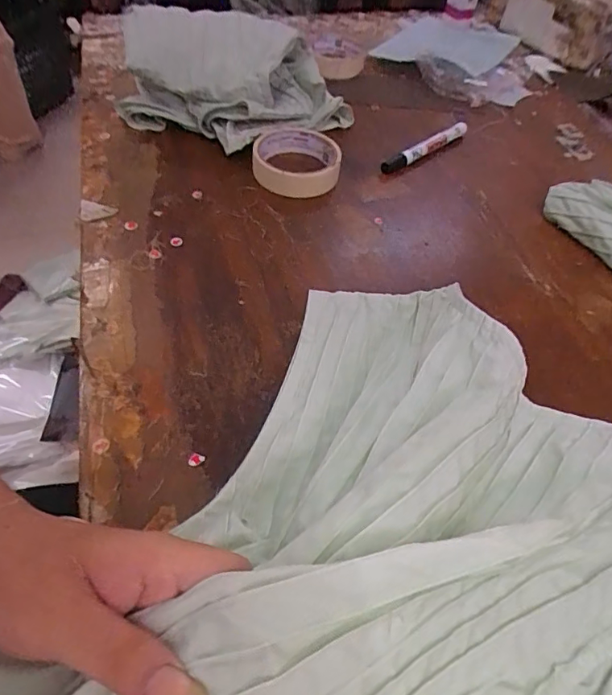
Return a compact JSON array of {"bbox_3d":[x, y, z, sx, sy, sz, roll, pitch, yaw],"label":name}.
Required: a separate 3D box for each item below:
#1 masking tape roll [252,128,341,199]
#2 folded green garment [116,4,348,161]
[{"bbox_3d":[-0.010,-0.193,0.502,0.088,0.029,0.088,3,52,-3],"label":"masking tape roll"},{"bbox_3d":[-0.073,-0.290,0.522,0.259,0.099,0.139,-6,53,-10],"label":"folded green garment"}]

